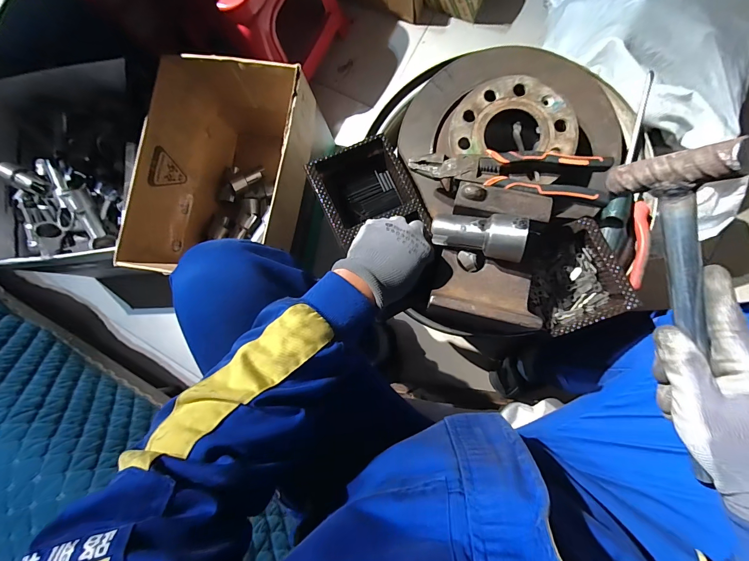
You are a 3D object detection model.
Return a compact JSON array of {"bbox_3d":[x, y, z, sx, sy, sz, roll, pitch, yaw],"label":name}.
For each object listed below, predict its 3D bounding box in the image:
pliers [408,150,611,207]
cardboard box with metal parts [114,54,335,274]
[{"bbox_3d":[0.151,-0.131,0.385,0.212,0.018,0.053,14,87,8],"label":"pliers"},{"bbox_3d":[-0.266,-0.188,0.684,0.258,0.253,0.382,12,87,8],"label":"cardboard box with metal parts"}]

